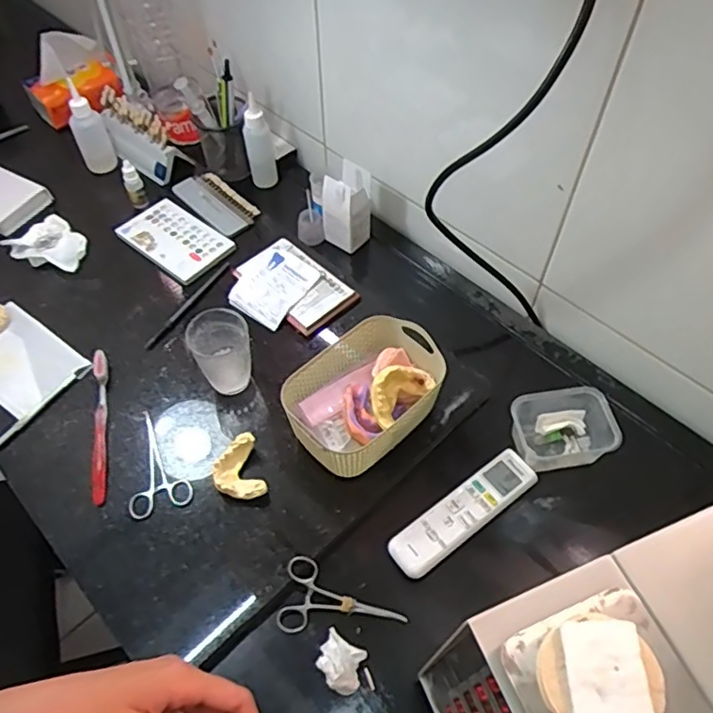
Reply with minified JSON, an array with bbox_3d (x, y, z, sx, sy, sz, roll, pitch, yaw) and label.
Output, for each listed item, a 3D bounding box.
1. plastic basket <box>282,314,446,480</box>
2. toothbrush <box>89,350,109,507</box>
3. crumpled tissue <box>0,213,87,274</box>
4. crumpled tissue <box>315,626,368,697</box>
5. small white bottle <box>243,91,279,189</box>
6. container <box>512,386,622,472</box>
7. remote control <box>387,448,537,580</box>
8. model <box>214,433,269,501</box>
[{"bbox_3d":[0.009,0.045,0.663,0.181,0.086,0.126,-39,63,-23],"label":"plastic basket"},{"bbox_3d":[-0.294,0.075,0.683,0.016,0.023,0.186,-9,56,-5],"label":"toothbrush"},{"bbox_3d":[-0.429,-0.157,0.847,0.125,0.046,0.072,17,58,13],"label":"crumpled tissue"},{"bbox_3d":[-0.016,0.278,0.547,0.050,0.047,0.039,33,62,21],"label":"crumpled tissue"},{"bbox_3d":[-0.147,-0.320,0.923,0.041,0.144,0.035,-6,56,-3],"label":"small white bottle"},{"bbox_3d":[0.230,0.082,0.672,0.106,0.051,0.078,-6,56,-3],"label":"container"},{"bbox_3d":[0.114,0.165,0.637,0.179,0.021,0.047,-32,61,-19],"label":"remote control"},{"bbox_3d":[-0.127,0.123,0.643,0.050,0.029,0.067,-16,57,-10],"label":"model"}]

